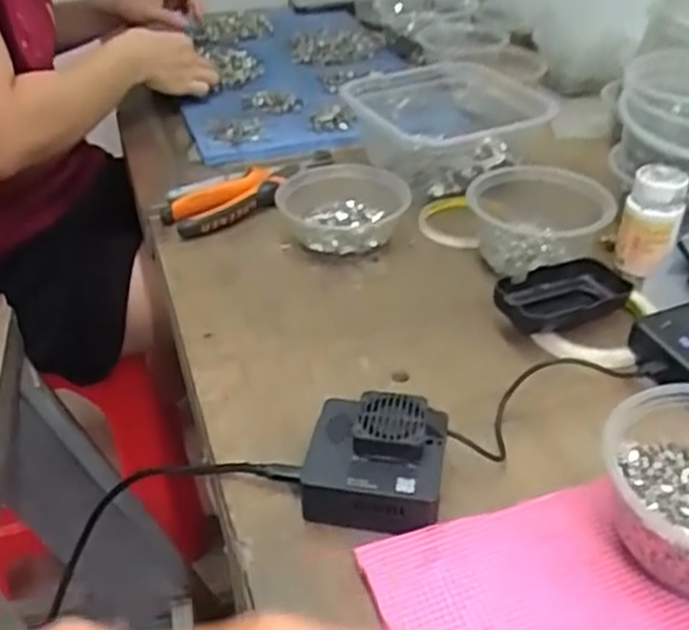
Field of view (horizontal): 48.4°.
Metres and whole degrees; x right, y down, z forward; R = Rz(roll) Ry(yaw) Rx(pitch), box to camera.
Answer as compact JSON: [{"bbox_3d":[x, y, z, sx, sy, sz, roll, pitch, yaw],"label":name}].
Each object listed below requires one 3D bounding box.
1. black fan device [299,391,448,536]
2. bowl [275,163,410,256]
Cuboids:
[{"bbox_3d":[0.018,0.085,0.447,0.079,0.046,0.073,6,37,10],"label":"black fan device"},{"bbox_3d":[-0.002,-0.091,0.684,0.115,0.048,0.094,-1,37,-1],"label":"bowl"}]

